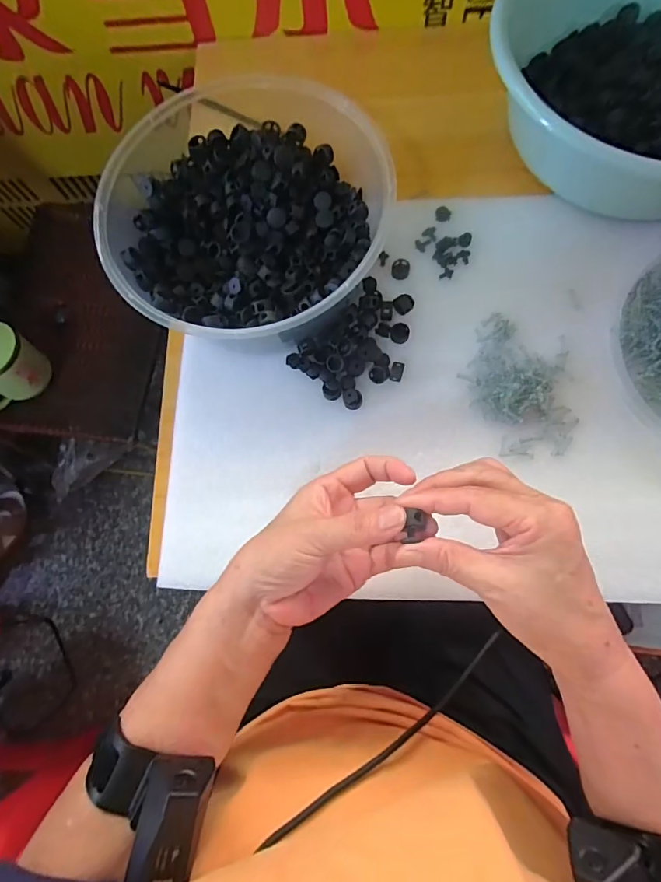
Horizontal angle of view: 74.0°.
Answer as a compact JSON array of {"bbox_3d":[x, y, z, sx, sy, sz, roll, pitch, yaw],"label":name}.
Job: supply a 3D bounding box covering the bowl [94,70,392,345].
[{"bbox_3d":[-0.074,-0.184,0.389,0.240,0.082,0.224,-1,78,3],"label":"bowl"}]

